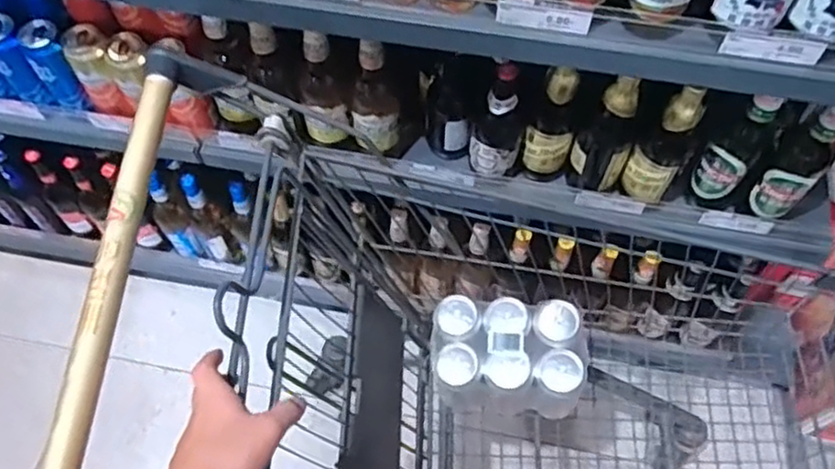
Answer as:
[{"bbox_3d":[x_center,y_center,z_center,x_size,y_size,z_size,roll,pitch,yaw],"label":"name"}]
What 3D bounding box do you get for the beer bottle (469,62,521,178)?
[{"bbox_3d":[0.117,-0.161,0.994,0.070,0.190,0.061,11,62,5],"label":"beer bottle"}]

